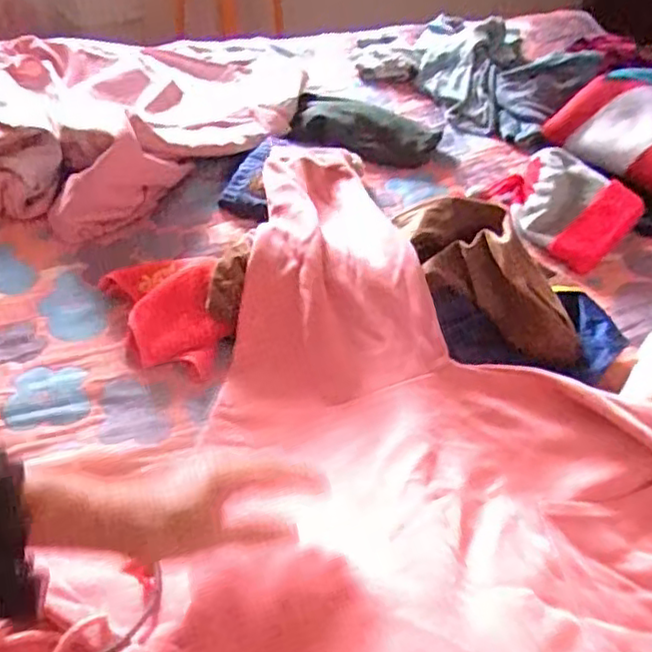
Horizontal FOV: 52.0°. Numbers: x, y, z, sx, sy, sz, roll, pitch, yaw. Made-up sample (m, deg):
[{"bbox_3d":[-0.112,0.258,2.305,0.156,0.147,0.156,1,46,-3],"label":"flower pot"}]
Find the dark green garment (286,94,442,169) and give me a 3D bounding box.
[{"bbox_3d":[0.061,-0.306,1.056,0.230,0.064,0.104,12,46,7],"label":"dark green garment"}]

